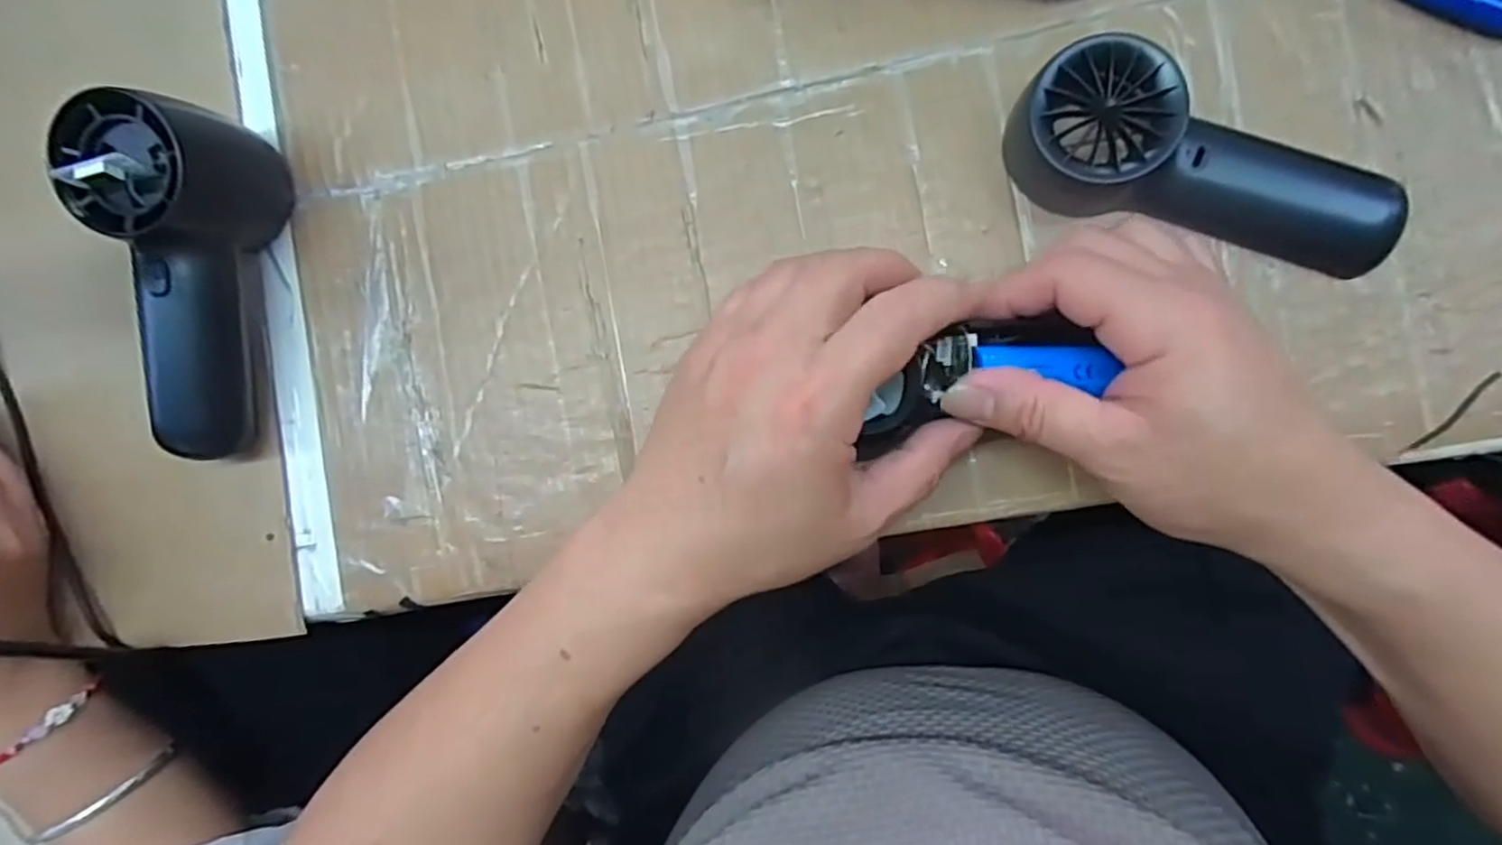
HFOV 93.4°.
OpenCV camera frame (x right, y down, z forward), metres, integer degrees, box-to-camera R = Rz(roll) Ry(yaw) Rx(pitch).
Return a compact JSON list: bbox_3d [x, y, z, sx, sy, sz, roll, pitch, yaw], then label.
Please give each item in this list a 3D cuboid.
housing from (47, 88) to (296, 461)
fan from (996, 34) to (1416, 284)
[{"bbox_3d":[-0.246,-0.059,0.302,0.049,0.063,0.148,1,89,7],"label":"housing"},{"bbox_3d":[0.175,-0.102,0.272,0.146,0.031,0.055,15,91,7],"label":"fan"}]

